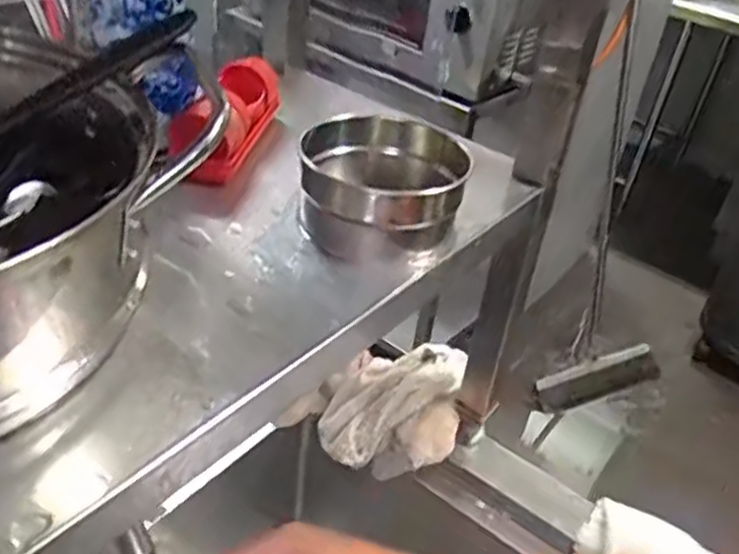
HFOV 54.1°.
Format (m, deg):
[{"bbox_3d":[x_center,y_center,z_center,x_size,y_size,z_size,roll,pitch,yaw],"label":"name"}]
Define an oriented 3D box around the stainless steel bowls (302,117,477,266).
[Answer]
[{"bbox_3d":[0.007,-0.057,0.467,0.109,0.057,0.106,5,36,-4],"label":"stainless steel bowls"}]

